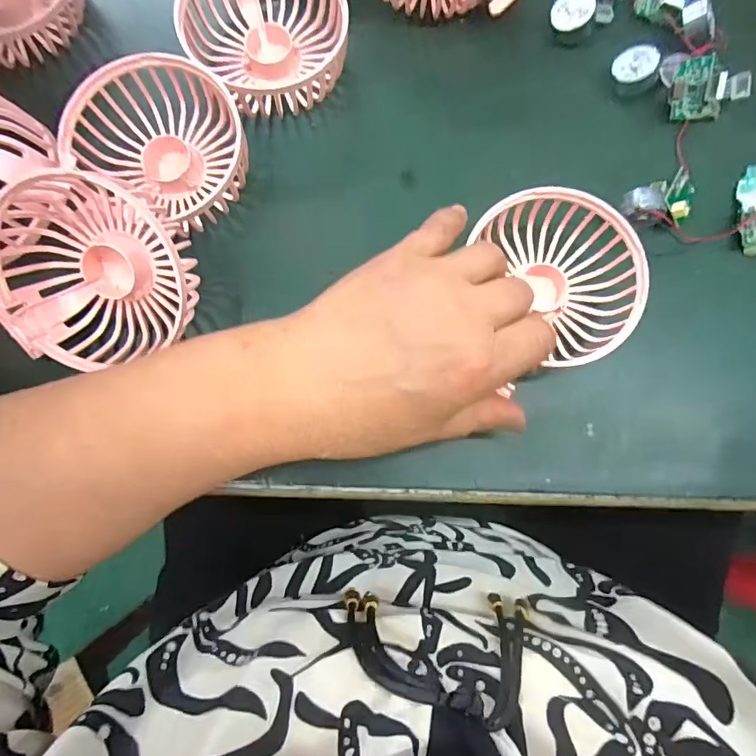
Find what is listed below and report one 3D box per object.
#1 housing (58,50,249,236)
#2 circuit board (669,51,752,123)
[{"bbox_3d":[-0.111,-0.125,0.260,0.088,0.032,0.075,23,79,2],"label":"housing"},{"bbox_3d":[0.193,-0.169,0.285,0.049,0.007,0.033,-11,120,-3],"label":"circuit board"}]

